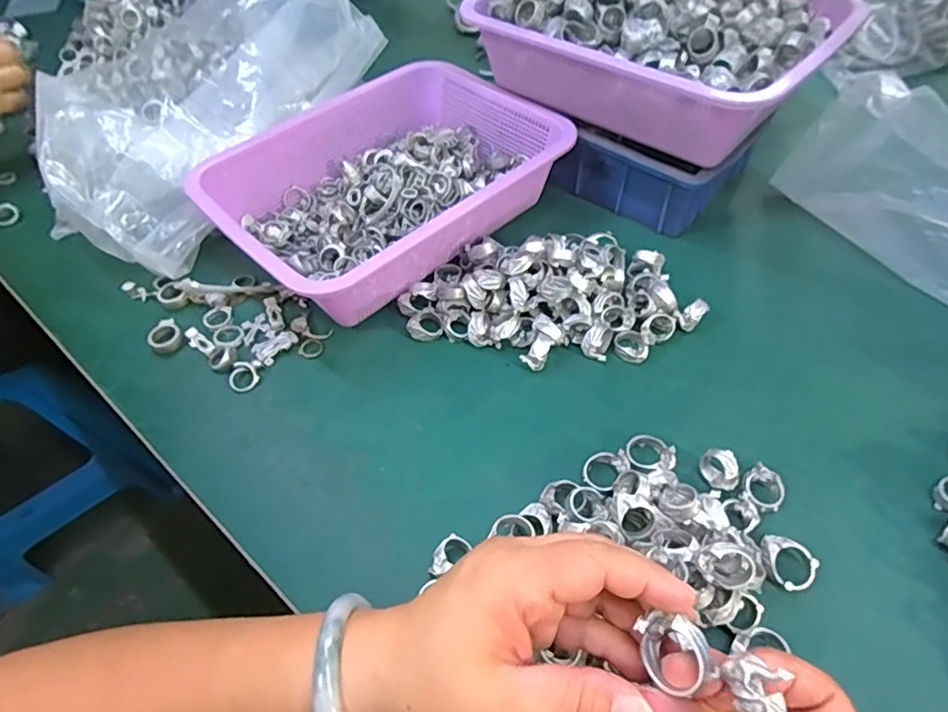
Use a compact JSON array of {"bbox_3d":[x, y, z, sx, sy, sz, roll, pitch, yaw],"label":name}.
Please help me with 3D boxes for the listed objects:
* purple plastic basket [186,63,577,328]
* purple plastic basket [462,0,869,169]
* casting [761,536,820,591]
[{"bbox_3d":[-0.079,-0.160,0.531,0.299,0.074,0.219,-39,60,-24],"label":"purple plastic basket"},{"bbox_3d":[0.157,-0.292,0.516,0.307,0.096,0.212,27,58,22],"label":"purple plastic basket"},{"bbox_3d":[0.188,0.124,0.340,0.033,0.011,0.025,28,59,22],"label":"casting"}]

